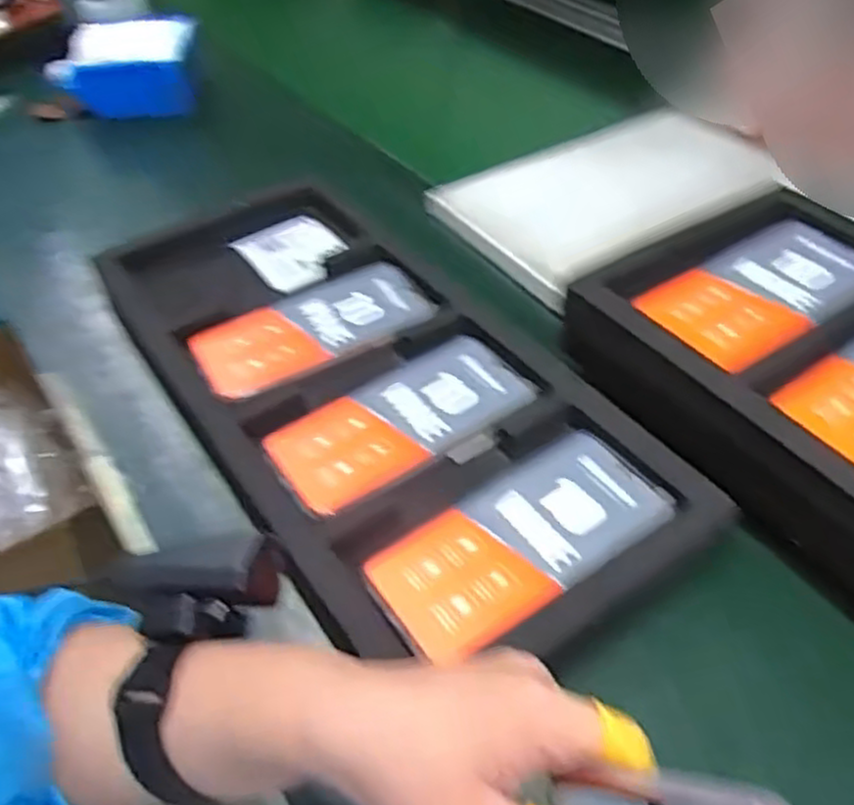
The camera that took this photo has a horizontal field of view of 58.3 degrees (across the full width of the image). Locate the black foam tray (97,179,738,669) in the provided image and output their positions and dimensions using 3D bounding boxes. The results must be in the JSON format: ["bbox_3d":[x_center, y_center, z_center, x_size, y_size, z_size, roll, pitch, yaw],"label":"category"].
[{"bbox_3d":[-0.049,-0.014,0.535,0.216,0.027,0.469,-29,53,-22],"label":"black foam tray"}]

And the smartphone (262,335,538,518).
[{"bbox_3d":[-0.017,0.011,0.508,0.169,0.006,0.079,-25,50,-23],"label":"smartphone"}]

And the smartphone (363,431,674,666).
[{"bbox_3d":[0.053,0.078,0.437,0.167,0.007,0.079,-25,51,-24],"label":"smartphone"}]

